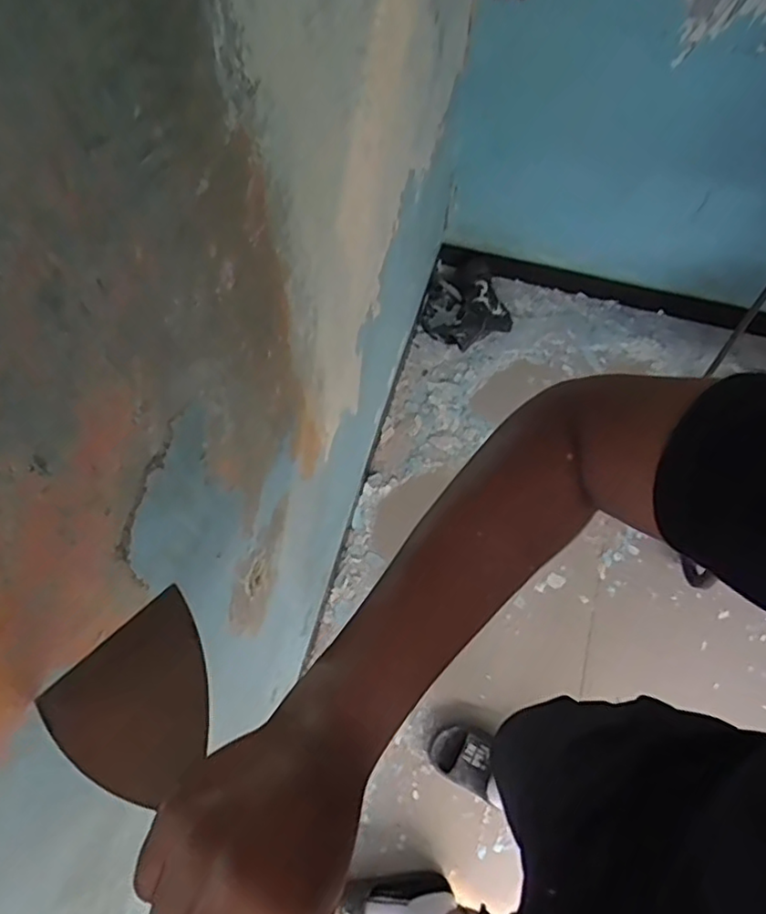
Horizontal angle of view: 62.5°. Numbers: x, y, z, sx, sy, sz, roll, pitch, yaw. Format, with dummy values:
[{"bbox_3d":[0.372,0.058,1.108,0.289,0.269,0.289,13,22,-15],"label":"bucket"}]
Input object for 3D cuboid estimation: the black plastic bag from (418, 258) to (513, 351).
[{"bbox_3d":[0.230,-0.404,1.697,0.230,0.061,0.247,17,70,6],"label":"black plastic bag"}]

